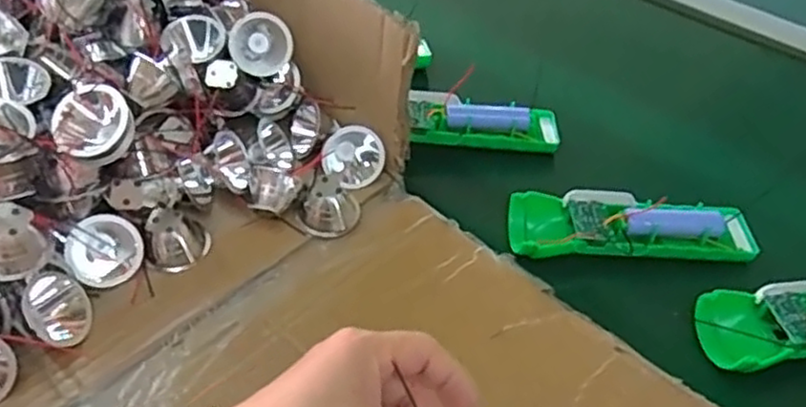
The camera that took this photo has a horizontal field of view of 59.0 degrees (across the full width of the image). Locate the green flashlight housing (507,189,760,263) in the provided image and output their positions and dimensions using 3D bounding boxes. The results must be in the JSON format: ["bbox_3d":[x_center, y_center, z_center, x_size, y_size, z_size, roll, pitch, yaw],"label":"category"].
[{"bbox_3d":[0.153,0.012,0.481,0.156,0.026,0.048,2,45,2],"label":"green flashlight housing"}]

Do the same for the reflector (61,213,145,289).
[{"bbox_3d":[-0.190,0.030,0.453,0.045,0.025,0.044,-26,99,-28],"label":"reflector"}]

